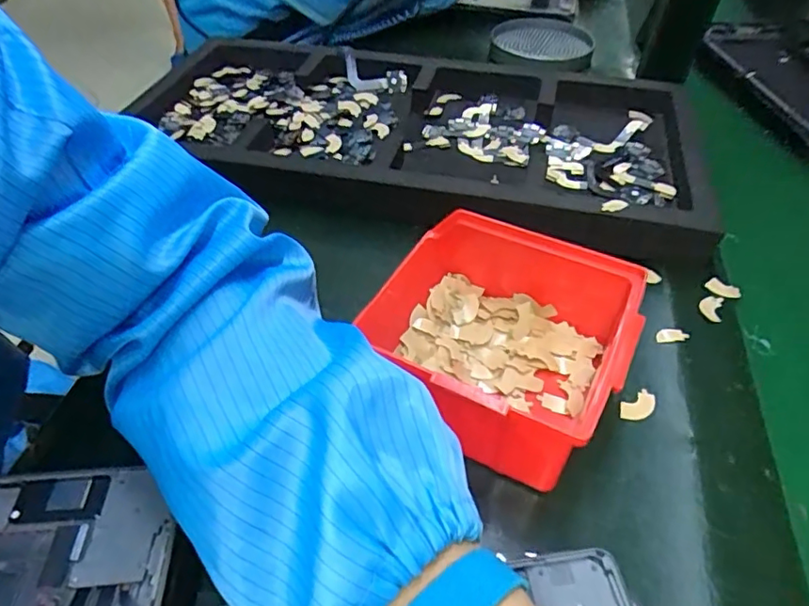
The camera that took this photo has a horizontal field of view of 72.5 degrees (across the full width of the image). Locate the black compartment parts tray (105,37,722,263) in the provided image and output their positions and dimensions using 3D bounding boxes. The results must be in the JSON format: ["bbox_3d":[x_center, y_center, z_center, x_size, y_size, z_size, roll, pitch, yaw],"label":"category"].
[{"bbox_3d":[-0.009,-0.158,0.473,0.498,0.033,0.235,12,47,7],"label":"black compartment parts tray"}]

